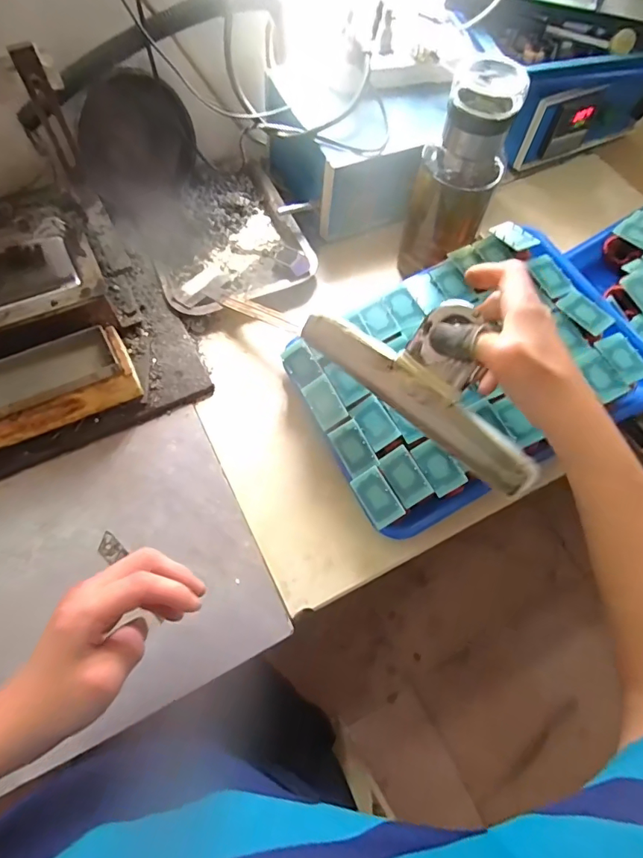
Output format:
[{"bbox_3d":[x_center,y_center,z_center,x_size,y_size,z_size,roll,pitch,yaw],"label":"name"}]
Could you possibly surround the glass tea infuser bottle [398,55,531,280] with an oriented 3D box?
[{"bbox_3d":[0.140,-0.255,0.501,0.081,0.210,0.075,14,65,3],"label":"glass tea infuser bottle"}]

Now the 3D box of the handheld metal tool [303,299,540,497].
[{"bbox_3d":[0.092,-0.052,0.384,0.233,0.097,0.052,41,32,12],"label":"handheld metal tool"}]

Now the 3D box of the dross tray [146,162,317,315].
[{"bbox_3d":[-0.127,-0.251,0.593,0.184,0.028,0.236,-20,68,-12],"label":"dross tray"}]

